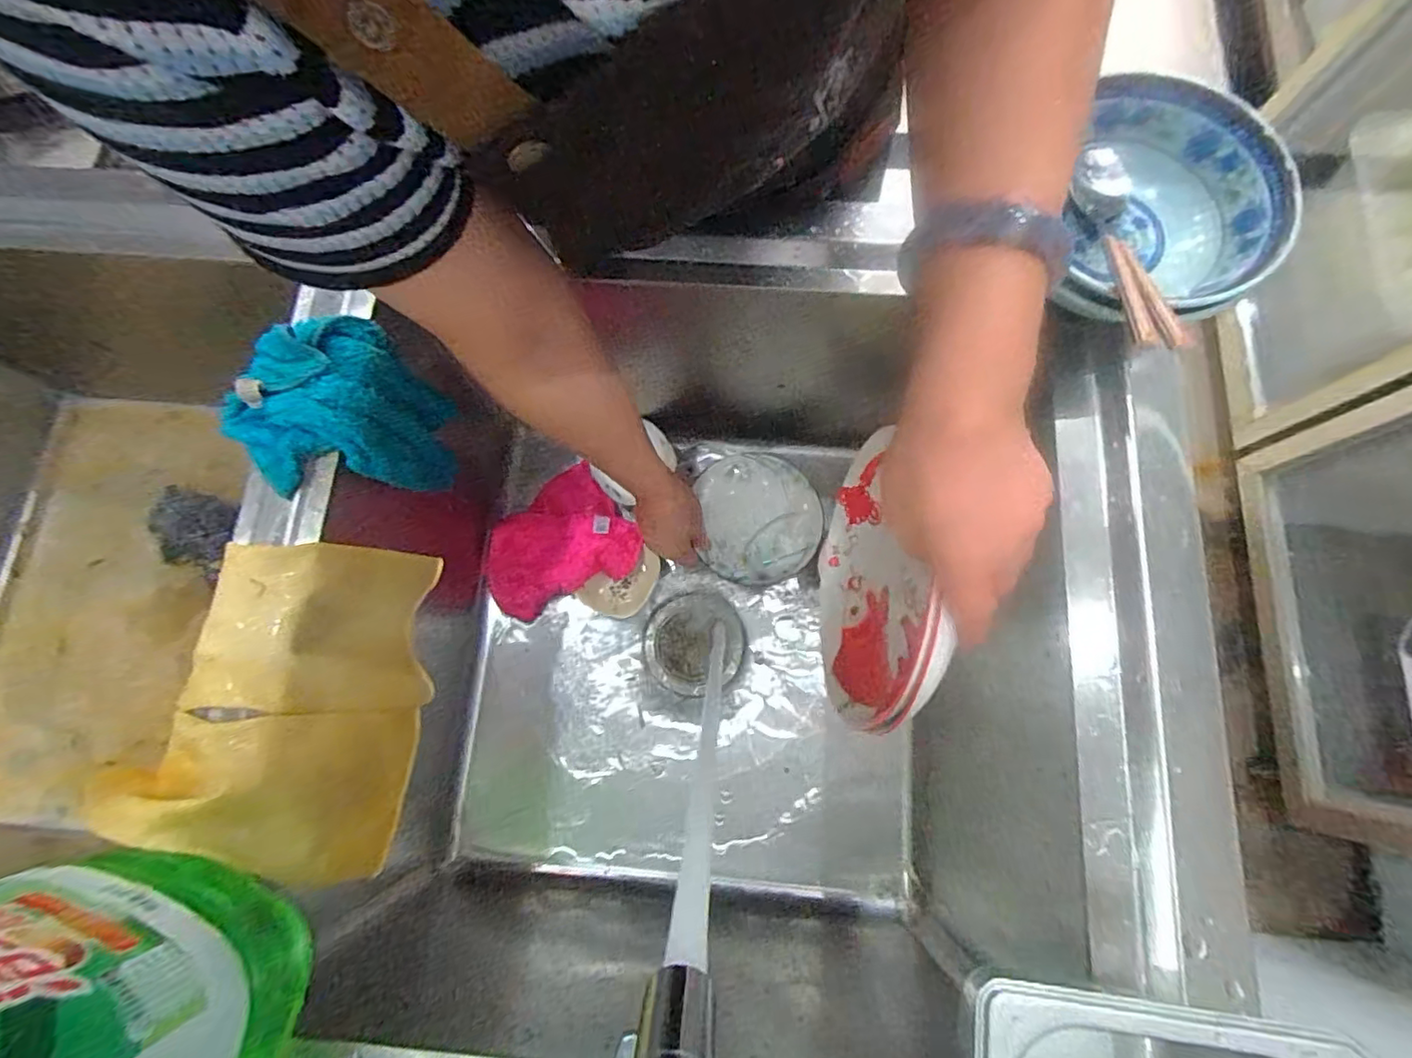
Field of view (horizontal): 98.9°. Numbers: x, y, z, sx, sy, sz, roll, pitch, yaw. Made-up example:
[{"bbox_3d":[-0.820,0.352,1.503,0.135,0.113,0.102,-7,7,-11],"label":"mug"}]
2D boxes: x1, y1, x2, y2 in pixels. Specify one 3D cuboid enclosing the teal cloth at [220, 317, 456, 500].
[{"bbox_3d":[-0.267,-0.075,0.468,0.117,0.128,0.104,-43,79,-9],"label":"teal cloth"}]

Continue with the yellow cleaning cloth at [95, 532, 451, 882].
[{"bbox_3d":[-0.270,0.111,0.407,0.135,0.126,0.216,12,77,4],"label":"yellow cleaning cloth"}]

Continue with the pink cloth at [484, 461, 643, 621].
[{"bbox_3d":[-0.166,0.023,0.663,0.167,0.054,0.141,-40,79,-8],"label":"pink cloth"}]

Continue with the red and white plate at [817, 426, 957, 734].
[{"bbox_3d":[0.116,0.029,0.410,0.046,0.193,0.199,1,76,2],"label":"red and white plate"}]

